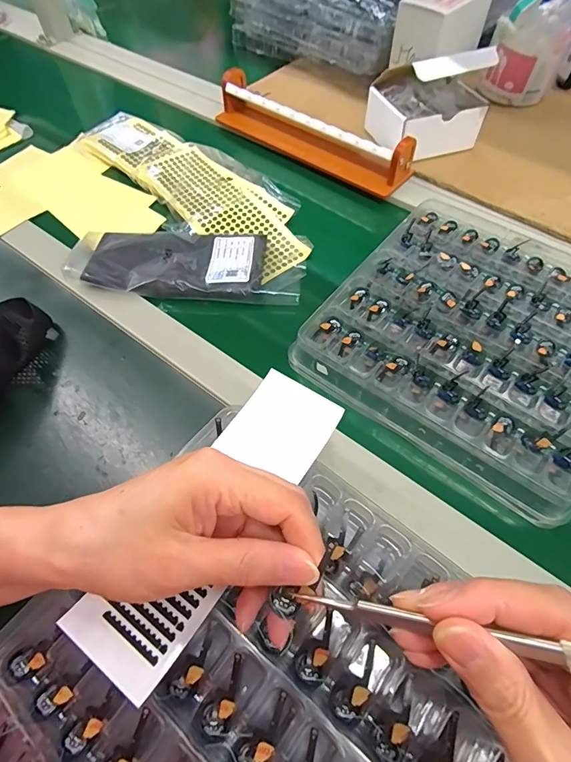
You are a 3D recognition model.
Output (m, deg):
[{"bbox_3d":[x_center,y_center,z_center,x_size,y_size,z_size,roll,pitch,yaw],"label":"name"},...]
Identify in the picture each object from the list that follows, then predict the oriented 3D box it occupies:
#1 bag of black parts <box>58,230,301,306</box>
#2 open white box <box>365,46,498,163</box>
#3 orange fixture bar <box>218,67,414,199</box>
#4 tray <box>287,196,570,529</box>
[{"bbox_3d":[-0.109,-0.131,0.463,0.241,0.019,0.094,5,59,4],"label":"bag of black parts"},{"bbox_3d":[0.182,-0.349,0.533,0.130,0.108,0.088,-10,59,-5],"label":"open white box"},{"bbox_3d":[0.031,-0.338,0.564,0.291,0.056,0.060,36,66,21],"label":"orange fixture bar"},{"bbox_3d":[0.183,-0.052,0.397,0.250,0.031,0.266,34,65,20],"label":"tray"}]

